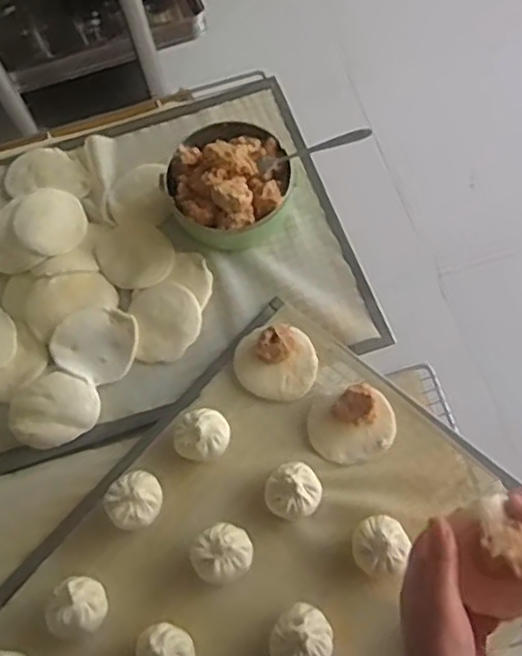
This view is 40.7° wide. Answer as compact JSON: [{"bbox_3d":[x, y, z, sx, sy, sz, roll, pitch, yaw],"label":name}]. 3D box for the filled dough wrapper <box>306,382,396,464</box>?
[{"bbox_3d":[0.093,0.095,0.711,0.085,0.022,0.077,-32,69,-10],"label":"filled dough wrapper"}]

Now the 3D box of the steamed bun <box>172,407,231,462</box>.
[{"bbox_3d":[-0.060,0.106,0.711,0.057,0.028,0.050,10,68,7],"label":"steamed bun"}]

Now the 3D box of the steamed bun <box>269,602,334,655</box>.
[{"bbox_3d":[0.038,0.280,0.638,0.054,0.036,0.055,-1,67,3],"label":"steamed bun"}]

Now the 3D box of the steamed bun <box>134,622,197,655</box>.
[{"bbox_3d":[-0.086,0.291,0.627,0.055,0.036,0.052,-1,67,3],"label":"steamed bun"}]

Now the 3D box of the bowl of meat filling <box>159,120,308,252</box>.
[{"bbox_3d":[-0.032,-0.175,0.815,0.139,0.081,0.137,-1,67,3],"label":"bowl of meat filling"}]

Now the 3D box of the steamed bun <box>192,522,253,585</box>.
[{"bbox_3d":[-0.036,0.210,0.660,0.056,0.030,0.051,-1,67,3],"label":"steamed bun"}]

